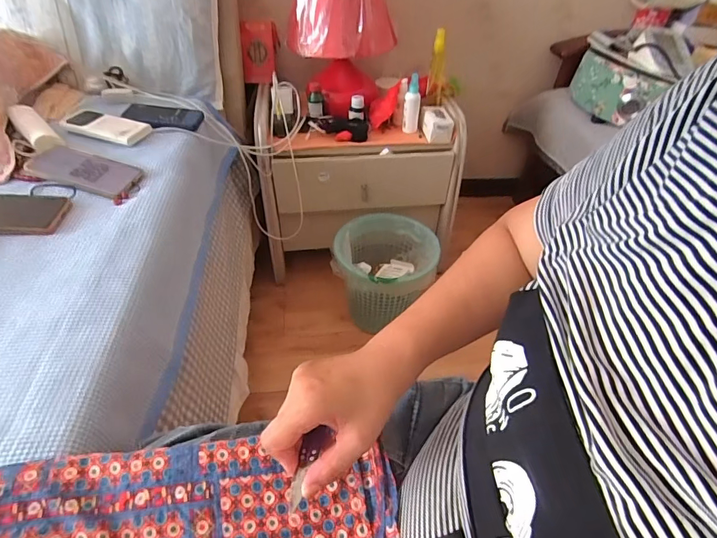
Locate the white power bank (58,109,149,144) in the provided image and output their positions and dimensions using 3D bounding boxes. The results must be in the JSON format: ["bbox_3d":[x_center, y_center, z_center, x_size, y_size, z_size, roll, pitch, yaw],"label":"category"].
[{"bbox_3d":[-0.472,-0.266,0.762,0.155,0.013,0.070,12,45,9],"label":"white power bank"}]

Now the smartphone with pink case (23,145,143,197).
[{"bbox_3d":[-0.447,-0.164,0.675,0.169,0.015,0.078,17,51,0],"label":"smartphone with pink case"}]

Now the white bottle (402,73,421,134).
[{"bbox_3d":[0.132,-0.401,1.008,0.040,0.122,0.038,8,44,6],"label":"white bottle"}]

